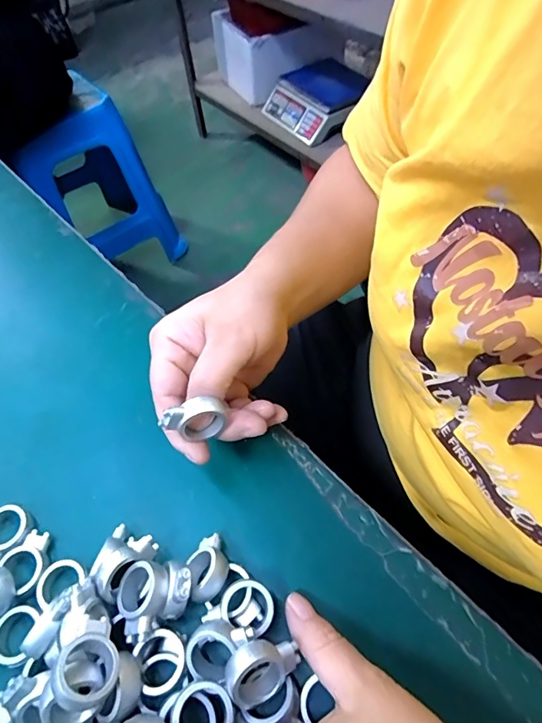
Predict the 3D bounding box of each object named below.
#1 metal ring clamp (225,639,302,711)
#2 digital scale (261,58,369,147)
[{"bbox_3d":[-0.005,0.137,0.201,0.032,0.023,0.011,-30,21,-18],"label":"metal ring clamp"},{"bbox_3d":[0.163,-0.856,1.466,0.280,0.121,0.270,-35,60,-18],"label":"digital scale"}]

